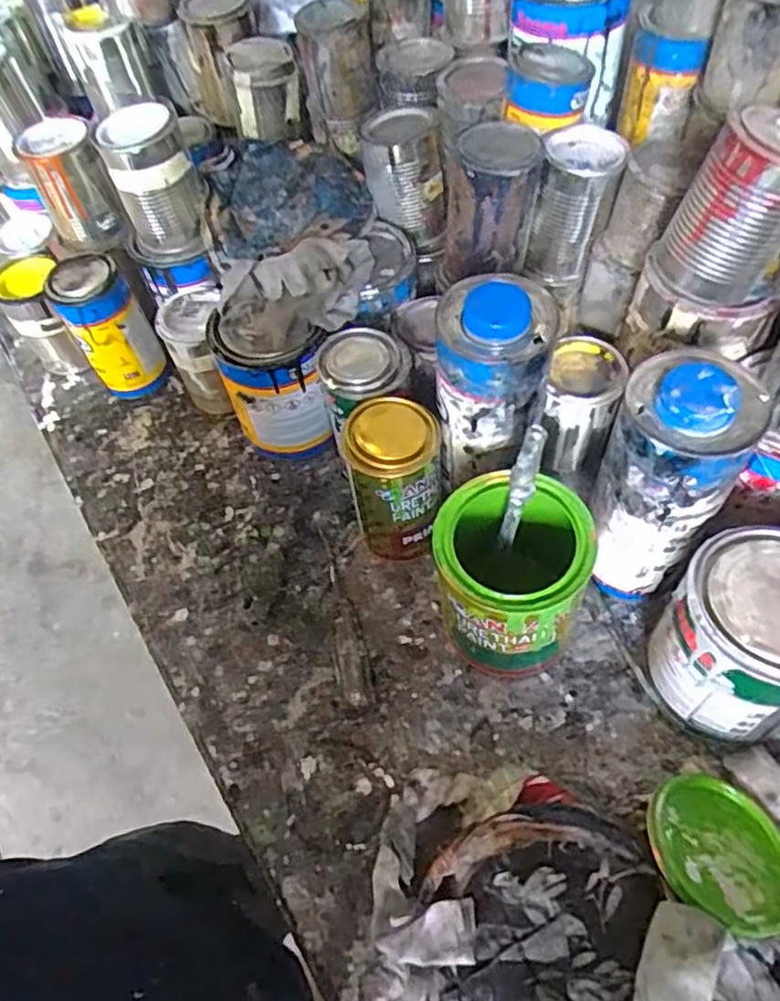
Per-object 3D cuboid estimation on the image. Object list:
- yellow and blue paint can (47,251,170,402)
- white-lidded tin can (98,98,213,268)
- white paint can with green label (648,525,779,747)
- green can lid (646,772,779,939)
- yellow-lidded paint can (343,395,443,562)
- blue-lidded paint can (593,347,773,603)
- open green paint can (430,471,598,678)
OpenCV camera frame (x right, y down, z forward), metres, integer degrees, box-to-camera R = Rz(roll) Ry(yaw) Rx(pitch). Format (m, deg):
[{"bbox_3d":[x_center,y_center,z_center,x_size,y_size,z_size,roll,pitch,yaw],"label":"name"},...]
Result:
[{"bbox_3d":[-0.274,-0.165,0.663,0.068,0.132,0.068,-2,58,3],"label":"yellow and blue paint can"},{"bbox_3d":[-0.212,-0.283,0.601,0.078,0.109,0.088,-16,58,-5],"label":"white-lidded tin can"},{"bbox_3d":[0.237,0.095,0.457,0.102,0.133,0.100,-2,58,3],"label":"white paint can with green label"},{"bbox_3d":[0.207,0.219,0.421,0.089,0.011,0.091,10,41,-9],"label":"green can lid"},{"bbox_3d":[0.005,-0.016,0.538,0.066,0.150,0.069,-2,58,3],"label":"yellow-lidded paint can"},{"bbox_3d":[0.190,-0.012,0.474,0.078,0.184,0.079,-2,58,3],"label":"blue-lidded paint can"},{"bbox_3d":[0.085,0.060,0.492,0.100,0.133,0.100,-2,58,3],"label":"open green paint can"}]

